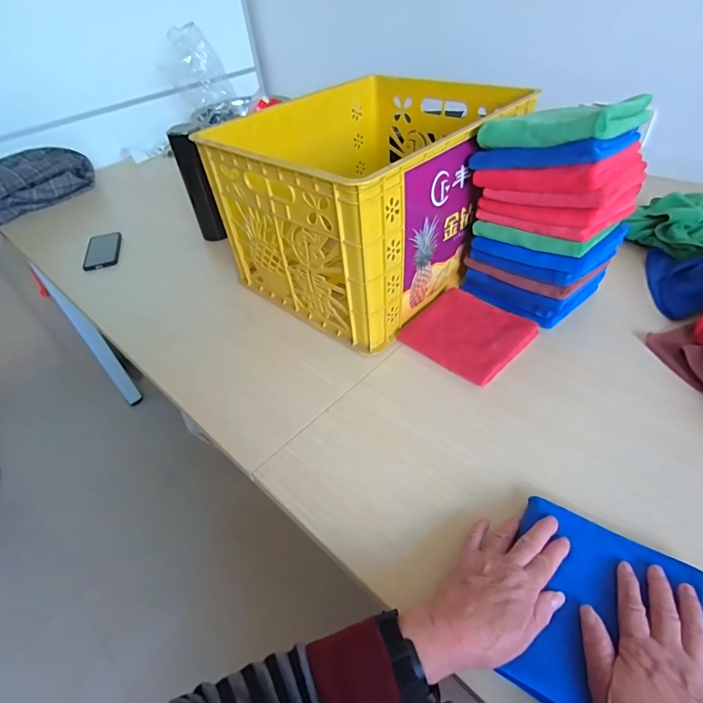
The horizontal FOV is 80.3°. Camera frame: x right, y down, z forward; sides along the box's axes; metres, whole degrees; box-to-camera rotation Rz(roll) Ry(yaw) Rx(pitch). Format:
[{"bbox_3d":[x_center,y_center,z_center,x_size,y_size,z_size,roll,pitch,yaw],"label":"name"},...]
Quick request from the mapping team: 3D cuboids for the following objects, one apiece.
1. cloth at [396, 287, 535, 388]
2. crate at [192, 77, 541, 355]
[{"bbox_3d":[0.184,-0.034,0.665,0.165,0.013,0.164,-36,50,-28],"label":"cloth"},{"bbox_3d":[0.045,-0.309,0.798,0.417,0.265,0.499,30,54,33],"label":"crate"}]

